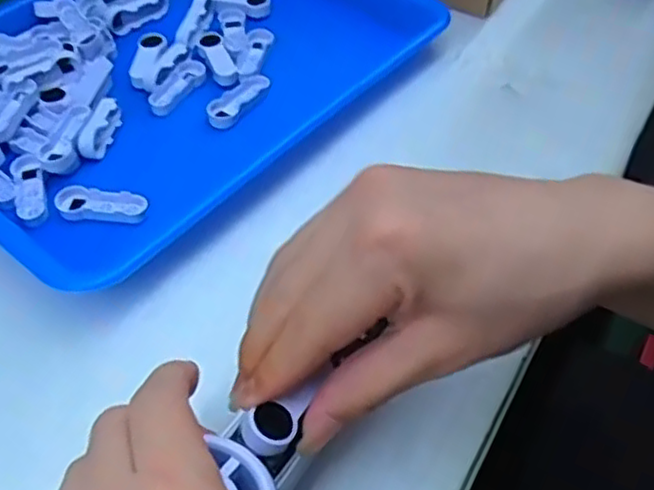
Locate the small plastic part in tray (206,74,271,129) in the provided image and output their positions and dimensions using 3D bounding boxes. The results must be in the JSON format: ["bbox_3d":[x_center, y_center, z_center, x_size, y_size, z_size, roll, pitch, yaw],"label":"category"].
[{"bbox_3d":[-0.059,-0.096,0.446,0.021,0.009,0.050,29,56,22],"label":"small plastic part in tray"}]

